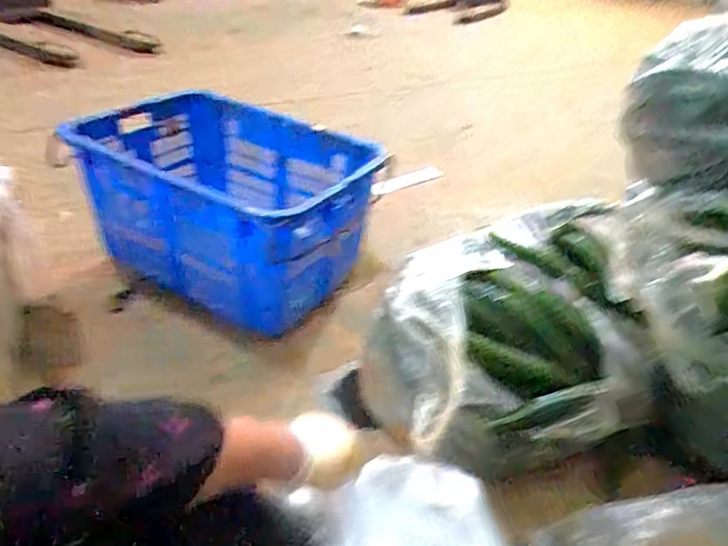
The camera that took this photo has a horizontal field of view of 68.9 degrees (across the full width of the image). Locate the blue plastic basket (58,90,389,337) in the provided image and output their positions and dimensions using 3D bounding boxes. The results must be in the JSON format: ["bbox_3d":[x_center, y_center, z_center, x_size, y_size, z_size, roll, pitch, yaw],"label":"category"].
[{"bbox_3d":[-0.308,-0.180,1.351,0.655,0.394,0.492,17,37,15],"label":"blue plastic basket"}]

